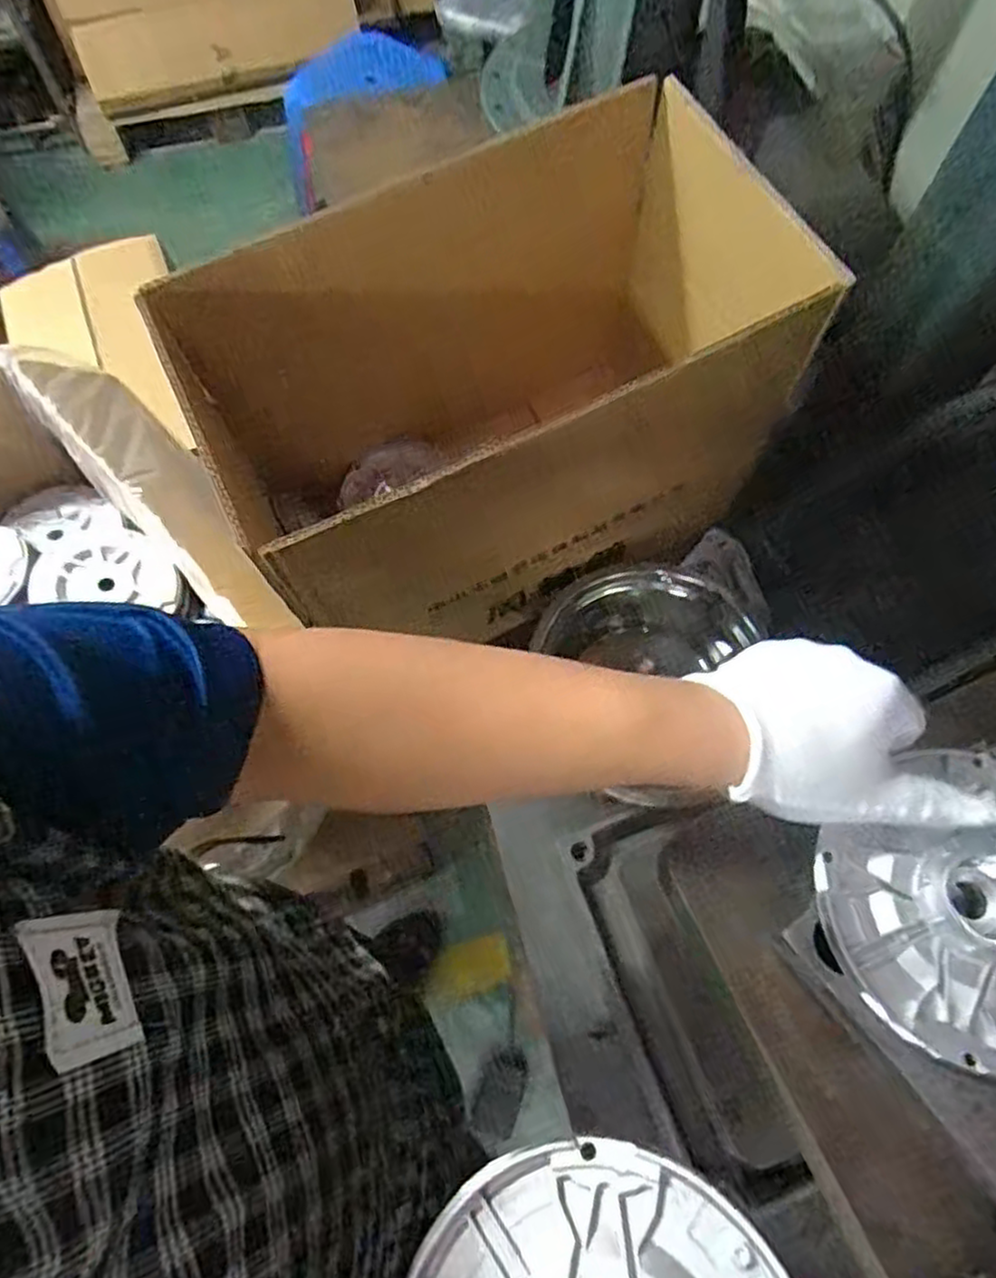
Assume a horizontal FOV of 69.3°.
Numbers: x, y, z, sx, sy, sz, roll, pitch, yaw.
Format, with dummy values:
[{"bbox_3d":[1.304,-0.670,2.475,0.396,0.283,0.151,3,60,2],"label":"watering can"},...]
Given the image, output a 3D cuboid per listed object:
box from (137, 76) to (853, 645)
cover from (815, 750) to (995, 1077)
[{"bbox_3d":[-0.015,-0.207,0.648,0.437,0.298,0.293,-26,70,-10],"label":"box"},{"bbox_3d":[0.222,0.120,0.324,0.135,0.020,0.126,0,67,0],"label":"cover"}]

